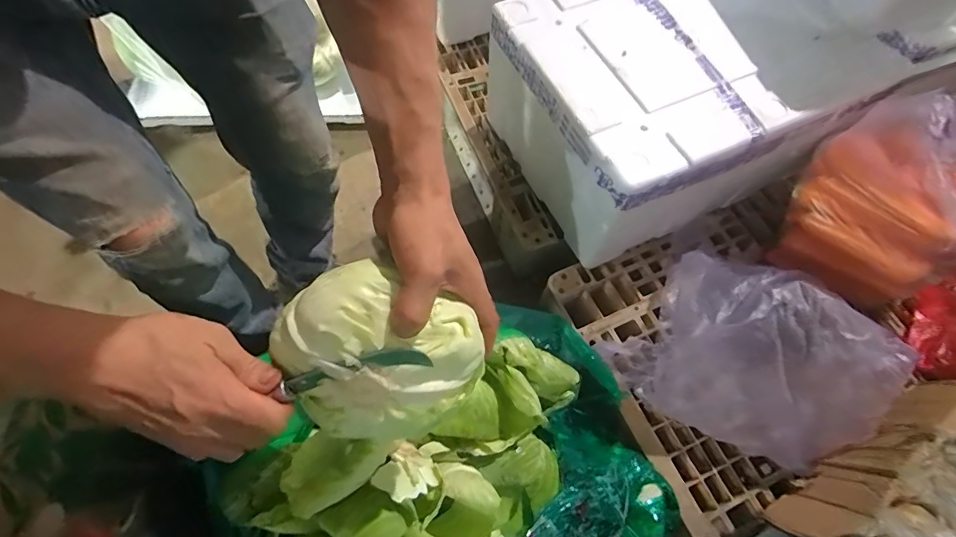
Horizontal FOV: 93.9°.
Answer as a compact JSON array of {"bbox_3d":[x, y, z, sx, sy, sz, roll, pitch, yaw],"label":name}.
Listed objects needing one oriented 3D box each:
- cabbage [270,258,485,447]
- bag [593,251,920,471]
[{"bbox_3d":[-0.079,0.075,0.355,0.152,0.101,0.115,15,65,5],"label":"cabbage"},{"bbox_3d":[0.413,0.142,0.682,0.325,0.167,0.265,37,69,15],"label":"bag"}]

